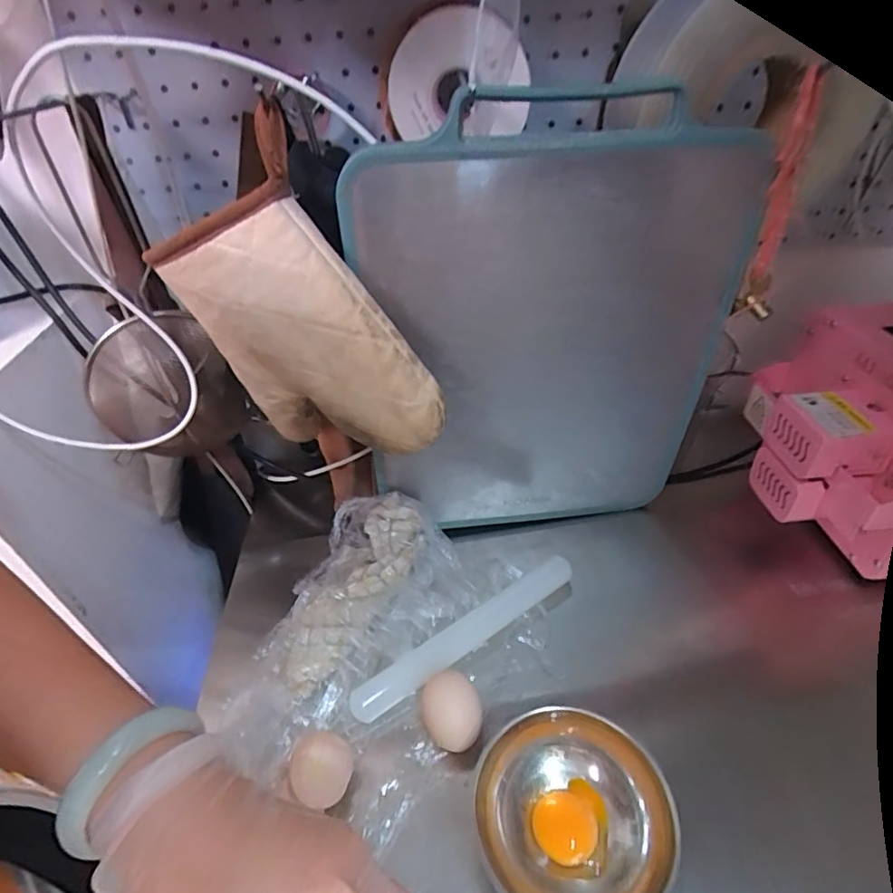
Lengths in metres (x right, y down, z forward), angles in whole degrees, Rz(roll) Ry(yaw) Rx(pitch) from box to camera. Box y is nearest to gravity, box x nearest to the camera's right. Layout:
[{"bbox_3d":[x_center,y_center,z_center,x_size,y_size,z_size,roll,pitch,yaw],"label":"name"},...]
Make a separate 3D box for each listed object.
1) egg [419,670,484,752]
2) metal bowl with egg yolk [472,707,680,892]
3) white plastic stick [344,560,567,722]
[{"bbox_3d":[0.003,0.194,0.389,0.041,0.037,0.052,-22,42,-21],"label":"egg"},{"bbox_3d":[0.074,0.229,0.322,0.108,0.059,0.107,-3,39,2],"label":"metal bowl with egg yolk"},{"bbox_3d":[0.019,0.153,0.442,0.212,0.025,0.023,-26,43,-24],"label":"white plastic stick"}]

